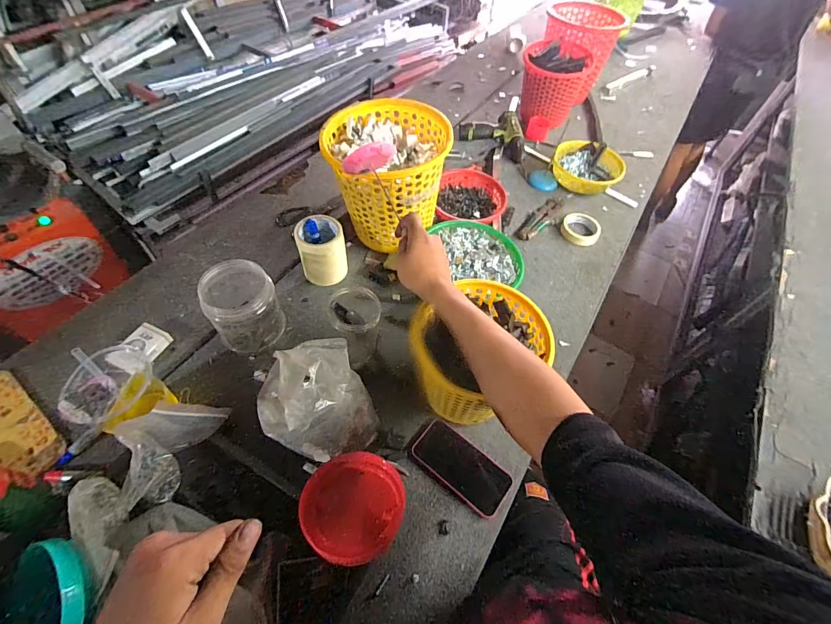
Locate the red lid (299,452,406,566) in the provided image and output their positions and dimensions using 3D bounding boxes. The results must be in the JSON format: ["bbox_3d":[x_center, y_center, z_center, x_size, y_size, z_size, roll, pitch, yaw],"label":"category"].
[{"bbox_3d":[-0.085,0.261,0.524,0.134,0.031,0.134,10,38,-8],"label":"red lid"}]

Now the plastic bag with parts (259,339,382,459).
[{"bbox_3d":[-0.146,0.138,0.569,0.154,0.143,0.153,-29,62,-22],"label":"plastic bag with parts"}]

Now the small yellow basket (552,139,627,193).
[{"bbox_3d":[0.483,-0.412,1.091,0.199,0.062,0.161,37,60,20],"label":"small yellow basket"}]

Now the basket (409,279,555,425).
[{"bbox_3d":[0.092,0.061,0.629,0.192,0.154,0.183,2,55,-3],"label":"basket"}]

